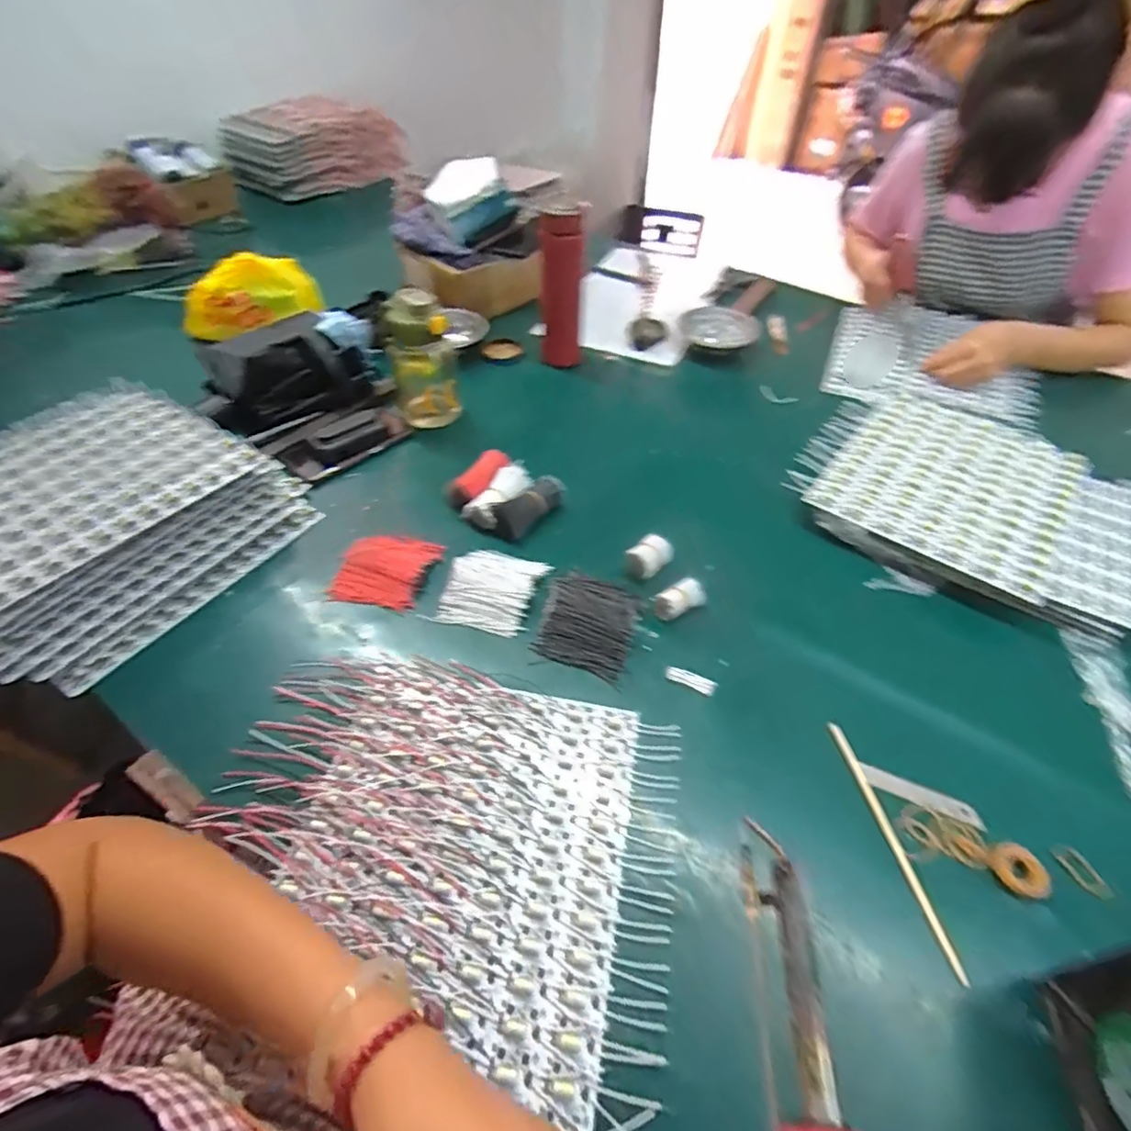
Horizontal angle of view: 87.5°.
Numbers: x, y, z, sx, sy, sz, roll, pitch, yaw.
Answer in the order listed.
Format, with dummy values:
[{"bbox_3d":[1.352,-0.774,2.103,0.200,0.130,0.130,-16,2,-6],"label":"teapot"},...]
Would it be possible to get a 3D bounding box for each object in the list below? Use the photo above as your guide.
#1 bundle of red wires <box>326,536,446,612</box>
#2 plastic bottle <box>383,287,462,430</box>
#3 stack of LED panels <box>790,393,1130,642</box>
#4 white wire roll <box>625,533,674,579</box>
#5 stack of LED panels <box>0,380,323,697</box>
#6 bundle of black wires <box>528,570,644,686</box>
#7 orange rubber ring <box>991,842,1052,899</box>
[{"bbox_3d":[-0.194,0.003,0.636,0.094,0.017,0.088,11,48,7],"label":"bundle of red wires"},{"bbox_3d":[-0.194,-0.286,0.802,0.087,0.163,0.084,-11,47,-15],"label":"plastic bottle"},{"bbox_3d":[0.492,-0.086,0.717,0.376,0.049,0.296,28,52,21],"label":"stack of LED panels"},{"bbox_3d":[0.092,-0.008,0.647,0.054,0.032,0.035,-27,54,-25],"label":"white wire roll"},{"bbox_3d":[-0.502,-0.049,0.625,0.312,0.104,0.318,22,55,20],"label":"stack of LED panels"},{"bbox_3d":[0.025,0.055,0.603,0.093,0.021,0.116,15,48,11],"label":"bundle of black wires"},{"bbox_3d":[0.345,0.232,0.449,0.033,0.010,0.038,-6,48,-9],"label":"orange rubber ring"}]

